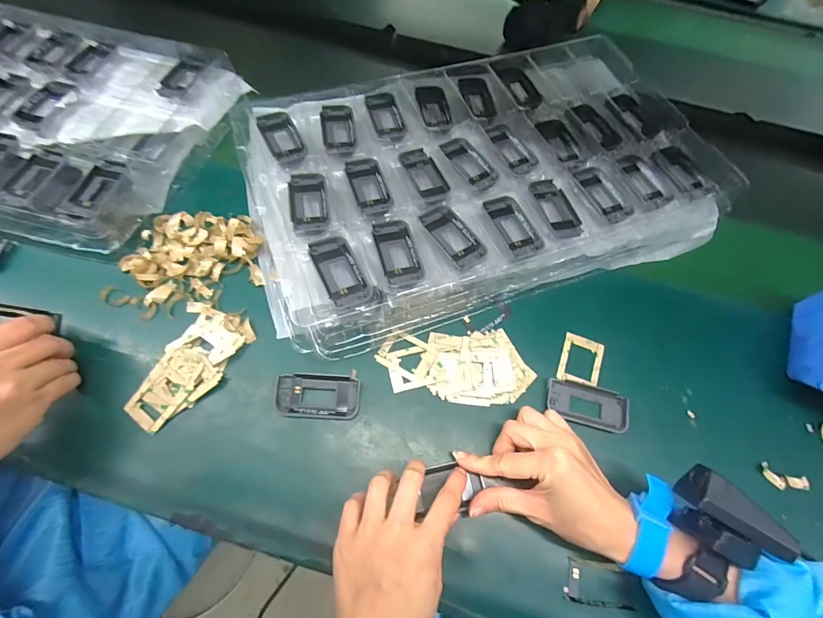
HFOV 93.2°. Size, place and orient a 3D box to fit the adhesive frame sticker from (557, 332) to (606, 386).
[{"bbox_3d":[0.172,0.052,0.394,0.039,0.007,0.058,20,64,7],"label":"adhesive frame sticker"}]

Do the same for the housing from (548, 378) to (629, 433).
[{"bbox_3d":[0.167,0.090,0.369,0.075,0.007,0.040,14,65,4],"label":"housing"}]

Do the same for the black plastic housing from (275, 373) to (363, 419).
[{"bbox_3d":[-0.085,0.080,0.358,0.075,0.011,0.038,3,65,-1],"label":"black plastic housing"}]

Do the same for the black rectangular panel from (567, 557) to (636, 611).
[{"bbox_3d":[0.153,0.221,0.313,0.053,0.004,0.031,8,65,1],"label":"black rectangular panel"}]

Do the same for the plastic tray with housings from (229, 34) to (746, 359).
[{"bbox_3d":[0.085,-0.159,0.451,0.515,0.062,0.302,-17,67,-11],"label":"plastic tray with housings"}]

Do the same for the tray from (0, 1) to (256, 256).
[{"bbox_3d":[-0.501,-0.249,0.459,0.505,0.051,0.304,14,65,4],"label":"tray"}]

